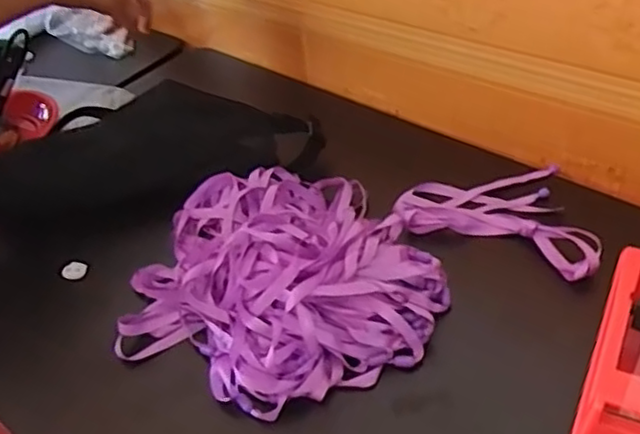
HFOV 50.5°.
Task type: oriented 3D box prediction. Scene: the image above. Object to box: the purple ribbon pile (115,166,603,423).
[{"bbox_3d":[0.023,0.021,0.592,0.408,0.061,0.236,-18,42,-12],"label":"purple ribbon pile"}]

